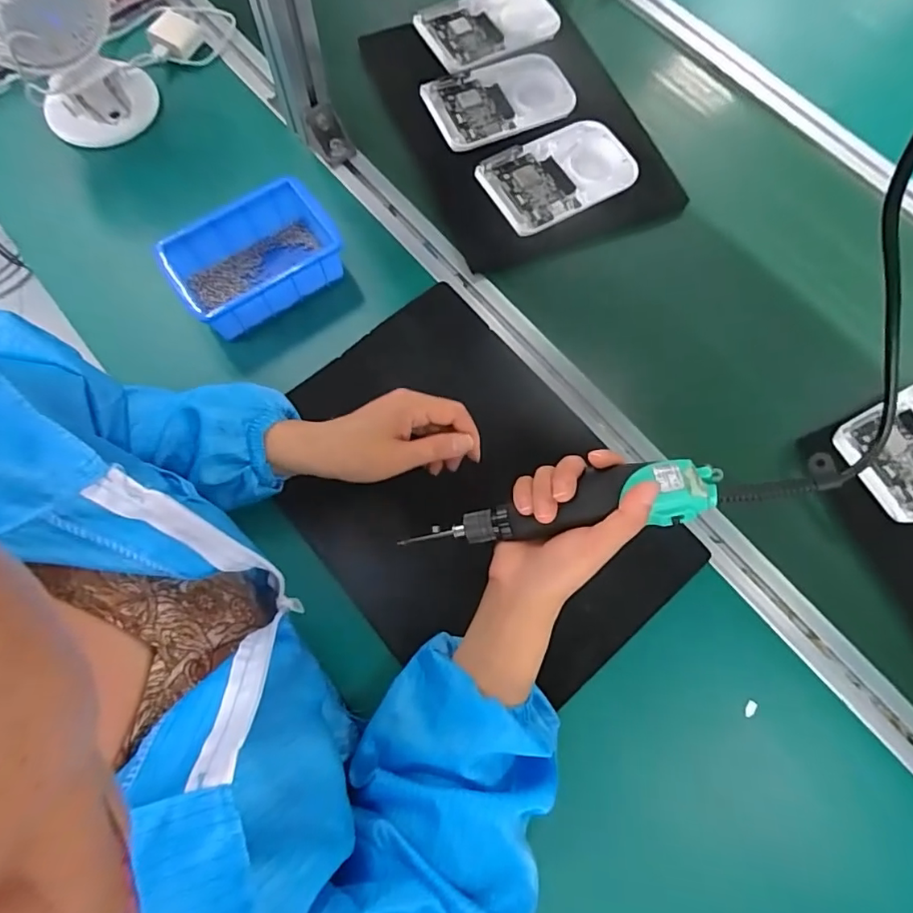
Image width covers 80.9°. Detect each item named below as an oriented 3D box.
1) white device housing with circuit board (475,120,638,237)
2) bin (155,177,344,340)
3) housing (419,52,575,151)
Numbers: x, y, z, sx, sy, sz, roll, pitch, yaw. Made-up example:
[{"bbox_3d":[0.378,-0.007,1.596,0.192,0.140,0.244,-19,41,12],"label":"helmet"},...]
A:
[{"bbox_3d":[0.105,-0.293,0.556,0.154,0.013,0.098,-27,76,-8],"label":"white device housing with circuit board"},{"bbox_3d":[-0.187,-0.180,0.509,0.150,0.060,0.094,-32,76,-10],"label":"bin"},{"bbox_3d":[0.047,-0.390,0.583,0.158,0.015,0.098,-18,74,-7],"label":"housing"}]

